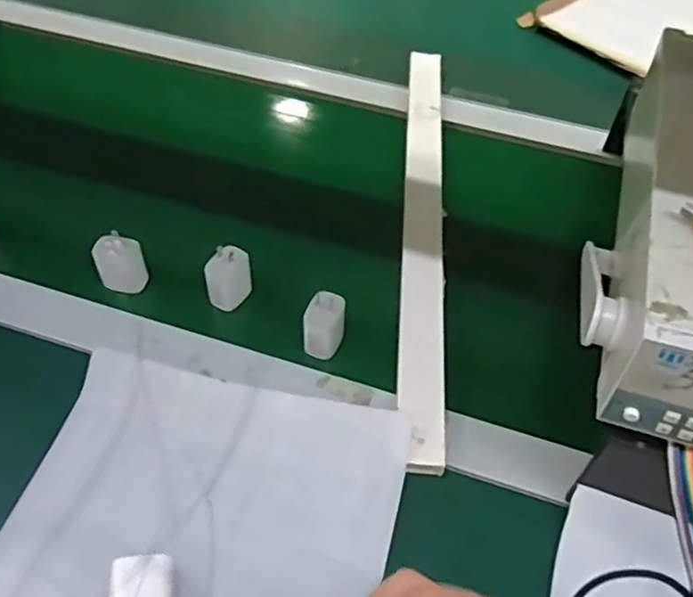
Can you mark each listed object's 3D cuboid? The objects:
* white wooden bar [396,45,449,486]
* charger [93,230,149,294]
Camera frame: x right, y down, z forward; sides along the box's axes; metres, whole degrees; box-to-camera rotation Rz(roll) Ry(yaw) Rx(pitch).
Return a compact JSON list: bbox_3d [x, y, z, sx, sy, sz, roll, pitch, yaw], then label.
[{"bbox_3d":[0.080,-0.088,0.702,0.043,0.012,0.578,3,50,3],"label":"white wooden bar"},{"bbox_3d":[-0.216,-0.034,0.643,0.043,0.056,0.029,-20,54,-18],"label":"charger"}]

